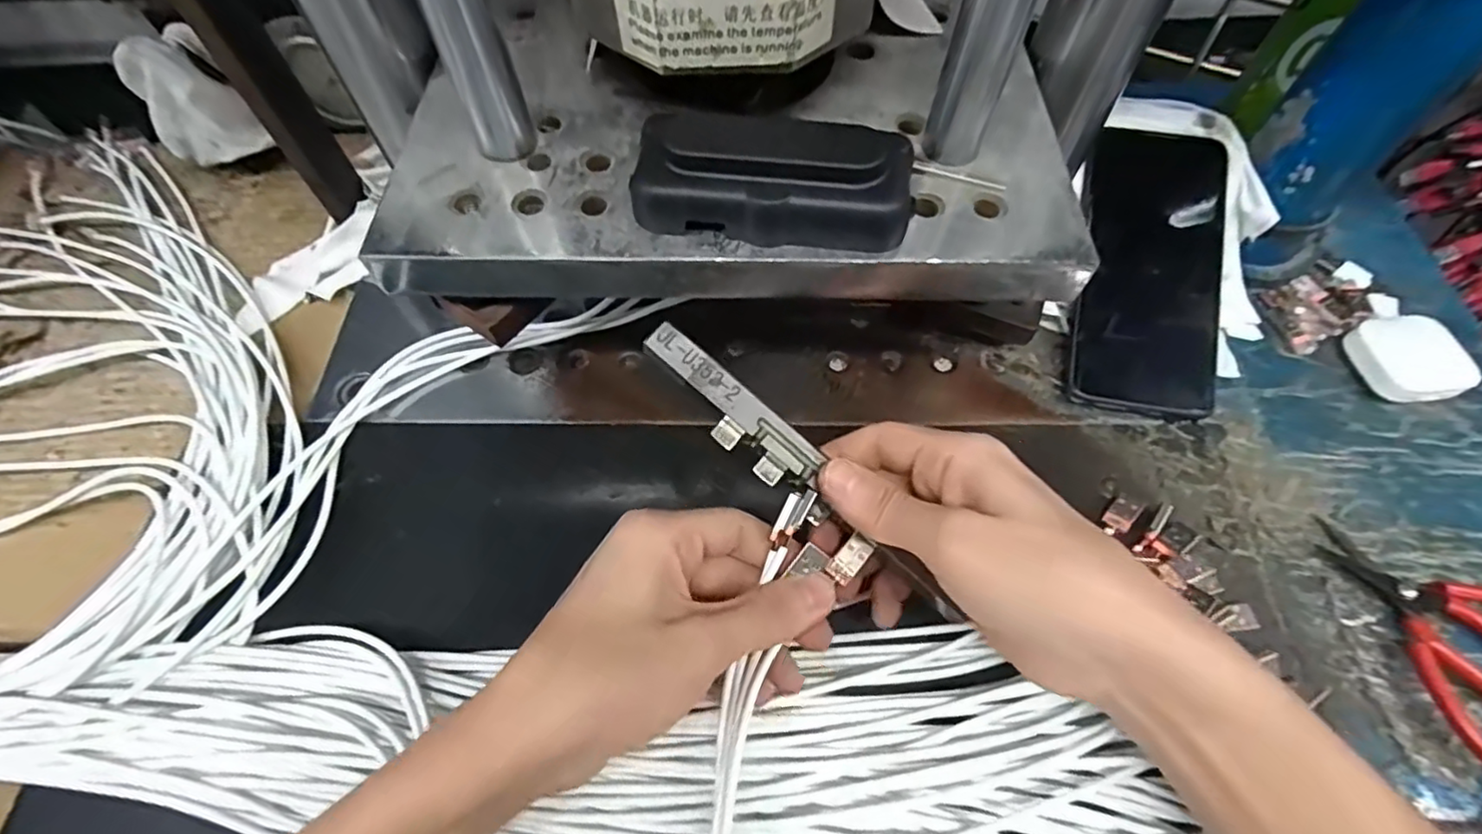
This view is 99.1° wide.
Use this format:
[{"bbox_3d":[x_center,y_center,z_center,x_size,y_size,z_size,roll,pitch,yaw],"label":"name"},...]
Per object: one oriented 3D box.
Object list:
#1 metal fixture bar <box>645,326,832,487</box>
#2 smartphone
[{"bbox_3d":[-0.005,-0.004,0.271,0.091,0.012,0.023,43,68,1],"label":"metal fixture bar"},{"bbox_3d":[0.231,-0.083,0.354,0.078,0.010,0.165,11,81,6],"label":"smartphone"}]

